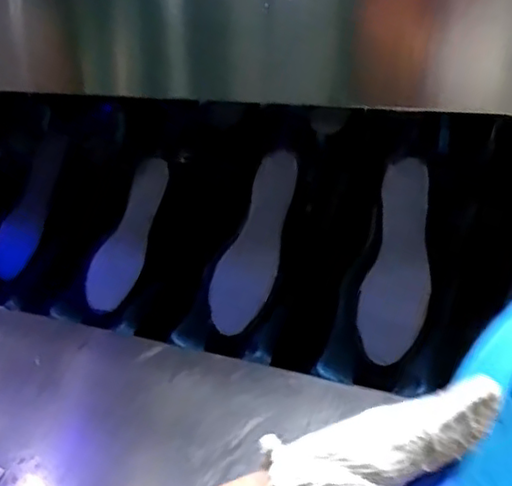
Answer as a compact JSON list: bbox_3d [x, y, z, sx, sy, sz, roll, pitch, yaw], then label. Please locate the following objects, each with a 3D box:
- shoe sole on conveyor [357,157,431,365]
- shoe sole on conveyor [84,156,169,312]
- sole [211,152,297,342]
[{"bbox_3d":[0.174,0.016,0.778,0.074,0.018,0.255,7,74,14],"label":"shoe sole on conveyor"},{"bbox_3d":[-0.176,-0.018,0.909,0.064,0.021,0.238,11,66,18],"label":"shoe sole on conveyor"},{"bbox_3d":[0.002,-0.005,0.841,0.073,0.011,0.255,11,67,18],"label":"sole"}]

